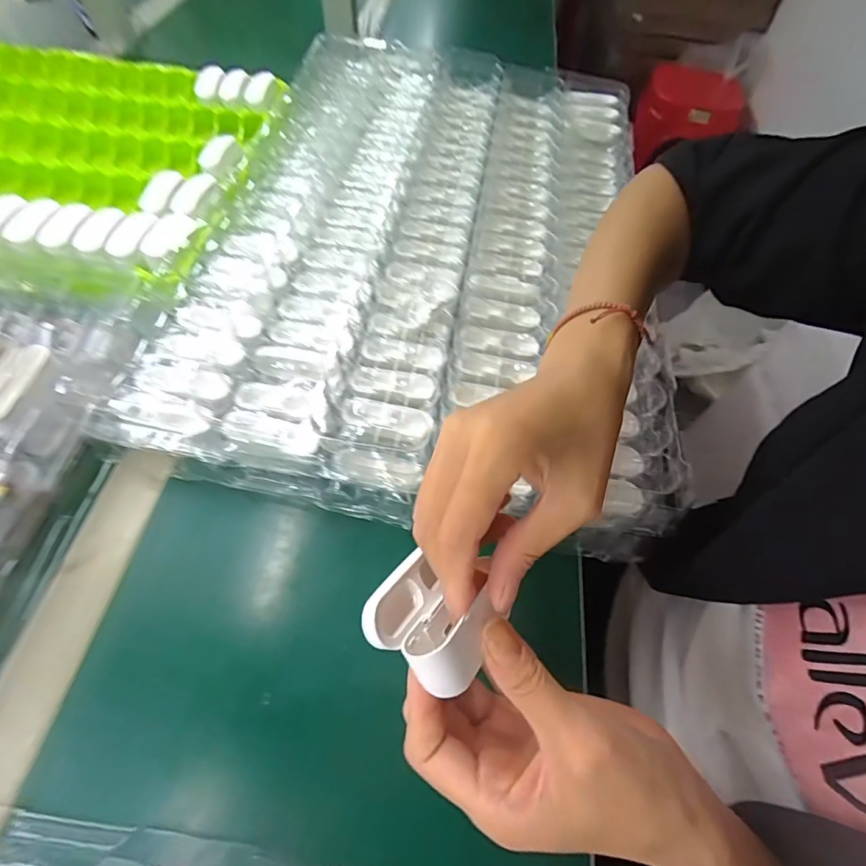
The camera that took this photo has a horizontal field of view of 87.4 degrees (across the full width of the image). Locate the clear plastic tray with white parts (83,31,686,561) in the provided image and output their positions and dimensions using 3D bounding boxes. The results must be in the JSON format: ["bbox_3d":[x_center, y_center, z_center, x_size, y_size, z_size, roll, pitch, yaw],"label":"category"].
[{"bbox_3d":[-0.008,-0.218,0.452,0.426,0.057,0.615,8,58,3],"label":"clear plastic tray with white parts"}]

